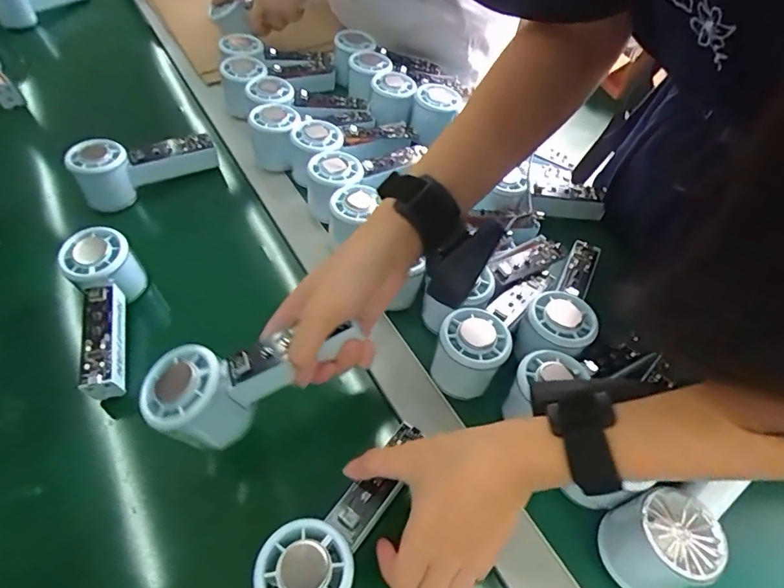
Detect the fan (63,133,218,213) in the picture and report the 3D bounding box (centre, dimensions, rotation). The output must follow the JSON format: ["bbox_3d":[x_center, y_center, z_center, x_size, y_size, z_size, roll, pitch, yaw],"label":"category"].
[{"bbox_3d":[-0.282,-0.154,0.555,0.152,0.062,0.047,-37,62,-27],"label":"fan"}]

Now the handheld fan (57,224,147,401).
[{"bbox_3d":[-0.256,0.017,0.437,0.054,0.051,0.150,-11,70,-10],"label":"handheld fan"}]

